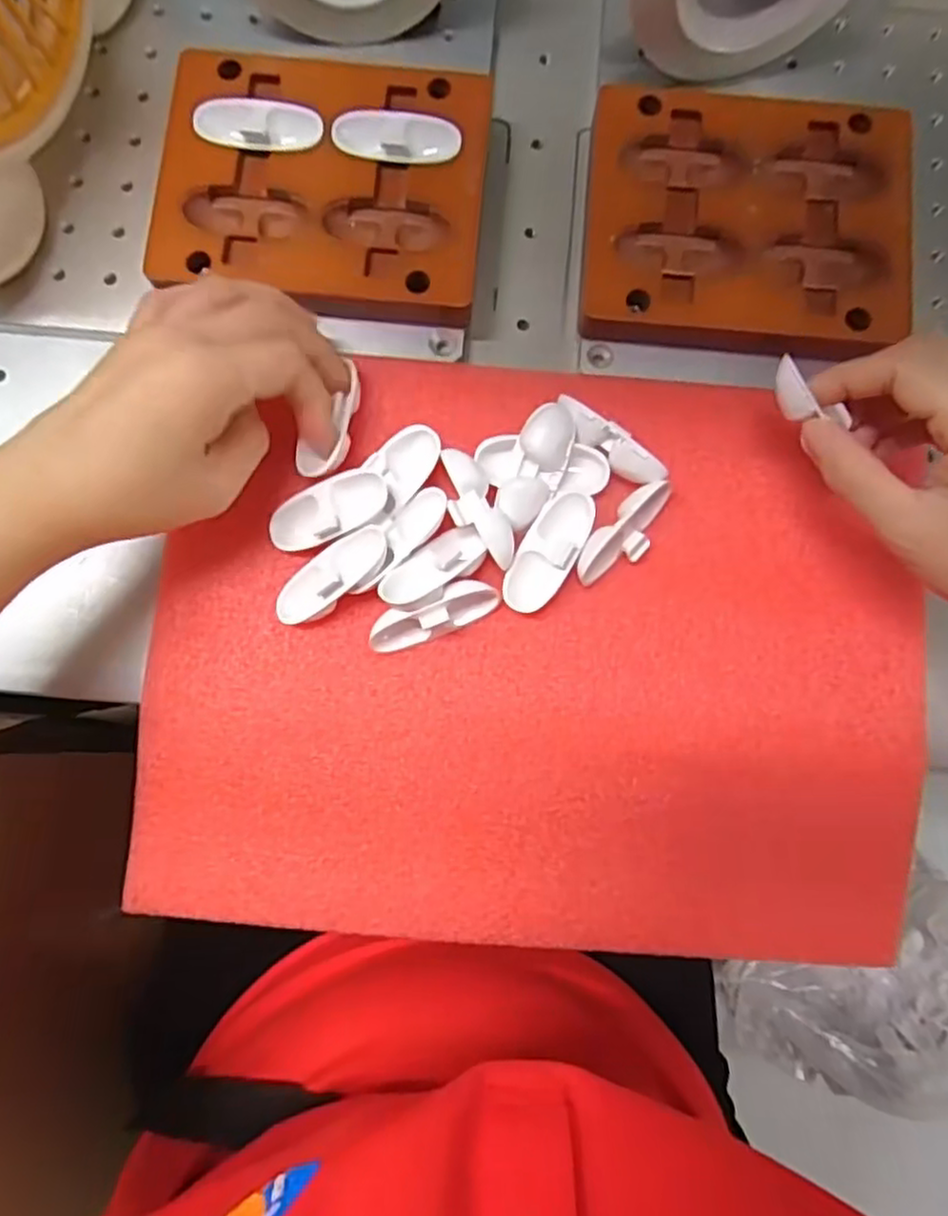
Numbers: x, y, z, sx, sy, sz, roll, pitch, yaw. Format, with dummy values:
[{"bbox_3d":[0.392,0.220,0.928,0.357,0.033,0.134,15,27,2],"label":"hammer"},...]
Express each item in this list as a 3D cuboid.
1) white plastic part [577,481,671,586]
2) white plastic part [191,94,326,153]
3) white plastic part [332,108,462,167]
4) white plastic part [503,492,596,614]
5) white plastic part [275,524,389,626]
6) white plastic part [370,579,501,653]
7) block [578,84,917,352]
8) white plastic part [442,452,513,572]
[{"bbox_3d":[0.067,-0.031,0.311,0.022,0.020,0.055,42,82,4],"label":"white plastic part"},{"bbox_3d":[-0.100,-0.228,0.330,0.058,0.004,0.030,2,81,-2],"label":"white plastic part"},{"bbox_3d":[-0.036,-0.220,0.328,0.058,0.004,0.024,7,81,-1],"label":"white plastic part"},{"bbox_3d":[0.033,-0.025,0.311,0.024,0.016,0.058,30,81,2],"label":"white plastic part"},{"bbox_3d":[-0.062,-0.013,0.302,0.058,0.013,0.023,-36,84,12],"label":"white plastic part"},{"bbox_3d":[-0.017,0.003,0.305,0.057,0.022,0.016,-24,83,-6],"label":"white plastic part"},{"bbox_3d":[0.128,-0.181,0.335,0.146,0.025,0.120,6,81,-2],"label":"block"},{"bbox_3d":[0.001,-0.043,0.305,0.021,0.011,0.055,-21,82,-6],"label":"white plastic part"}]

